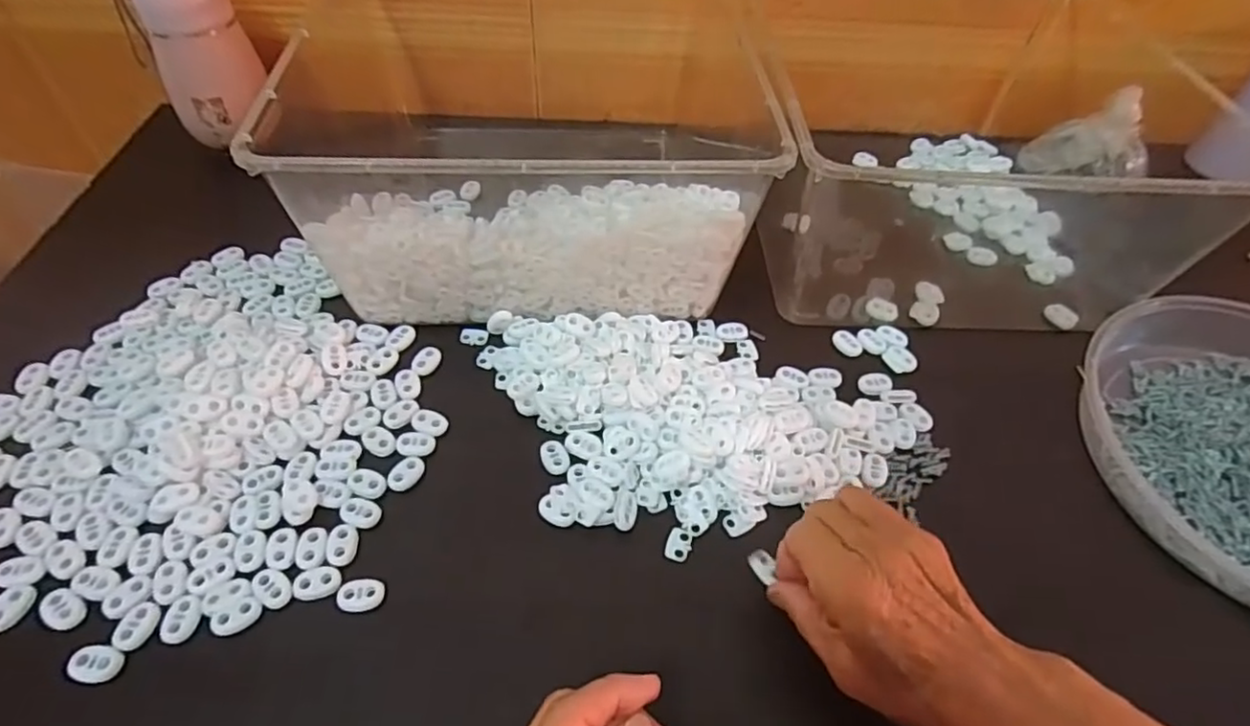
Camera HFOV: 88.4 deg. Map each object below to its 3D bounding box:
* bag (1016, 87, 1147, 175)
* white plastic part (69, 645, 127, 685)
[{"bbox_3d":[0.421,-0.199,0.574,0.108,0.071,0.049,1,51,-3],"label":"bag"},{"bbox_3d":[-0.245,0.139,0.298,0.019,0.009,0.015,4,52,-3],"label":"white plastic part"}]

